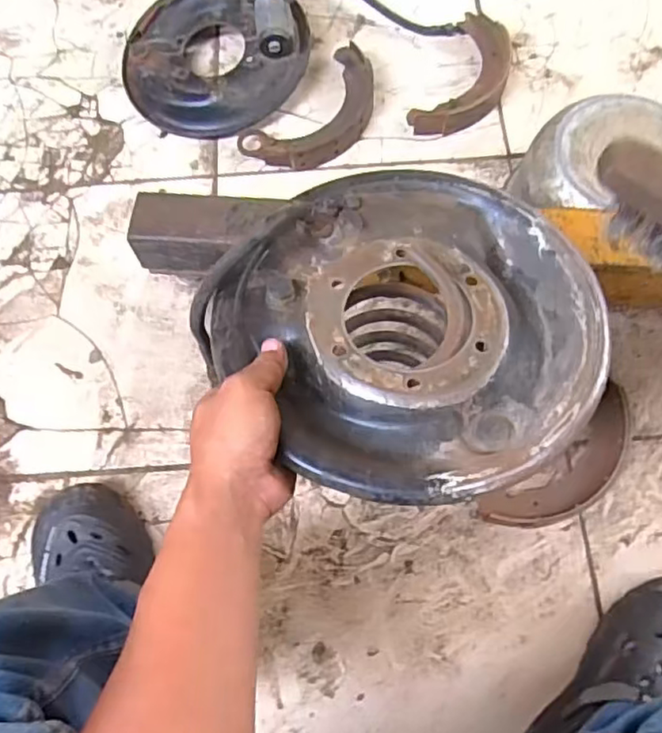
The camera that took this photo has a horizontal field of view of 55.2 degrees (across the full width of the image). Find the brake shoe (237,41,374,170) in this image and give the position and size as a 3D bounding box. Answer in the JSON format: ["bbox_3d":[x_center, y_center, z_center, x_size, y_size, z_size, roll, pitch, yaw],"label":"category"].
[{"bbox_3d":[-0.013,-0.353,0.889,0.117,0.037,0.222,40,77,14],"label":"brake shoe"}]

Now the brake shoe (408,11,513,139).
[{"bbox_3d":[0.195,-0.407,0.898,0.102,0.036,0.212,27,74,10],"label":"brake shoe"}]

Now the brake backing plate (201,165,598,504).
[{"bbox_3d":[0.057,-0.033,0.443,0.249,0.054,0.249,-1,71,2],"label":"brake backing plate"}]

